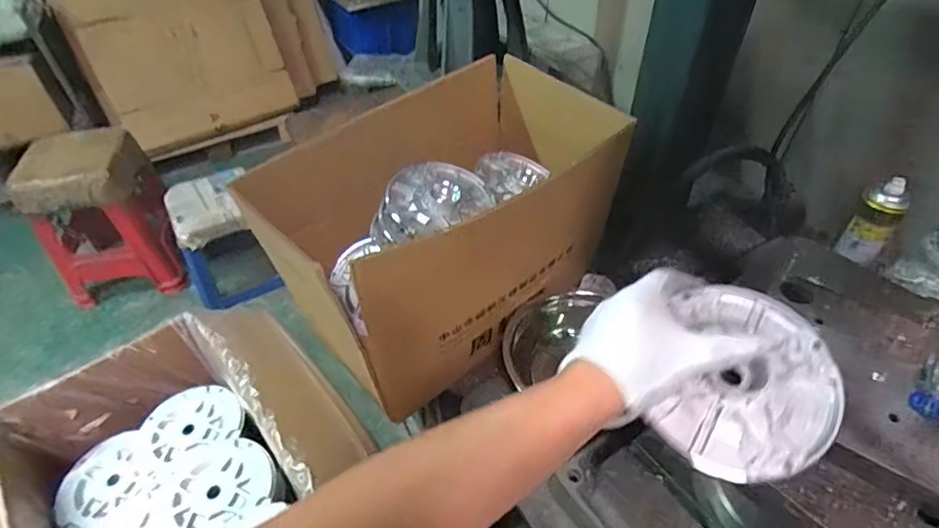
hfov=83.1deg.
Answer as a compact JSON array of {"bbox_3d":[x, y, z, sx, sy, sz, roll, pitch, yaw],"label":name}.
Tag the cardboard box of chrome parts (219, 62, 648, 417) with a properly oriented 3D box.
[{"bbox_3d":[-0.031,-0.064,0.797,0.444,0.290,0.294,-34,53,-27],"label":"cardboard box of chrome parts"}]

